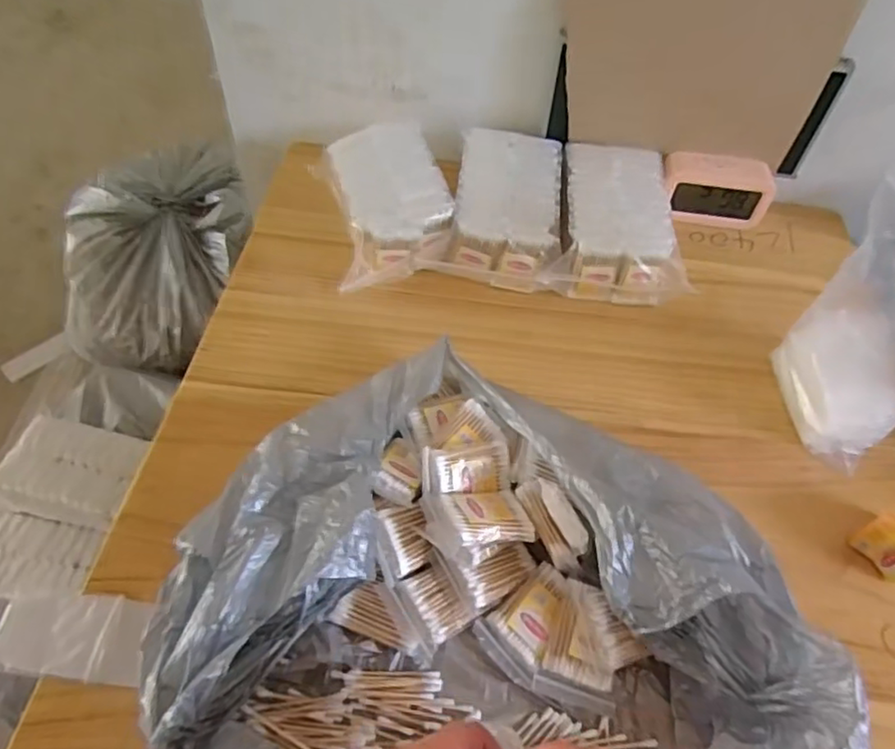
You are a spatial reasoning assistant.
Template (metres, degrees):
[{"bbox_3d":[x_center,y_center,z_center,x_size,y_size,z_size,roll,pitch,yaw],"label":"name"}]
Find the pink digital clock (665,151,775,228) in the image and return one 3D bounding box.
[{"bbox_3d":[0.347,-0.243,0.814,0.140,0.077,0.056,6,53,1],"label":"pink digital clock"}]

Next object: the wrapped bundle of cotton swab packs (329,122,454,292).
[{"bbox_3d":[-0.073,-0.220,0.777,0.135,0.076,0.207,-6,54,-8],"label":"wrapped bundle of cotton swab packs"}]

